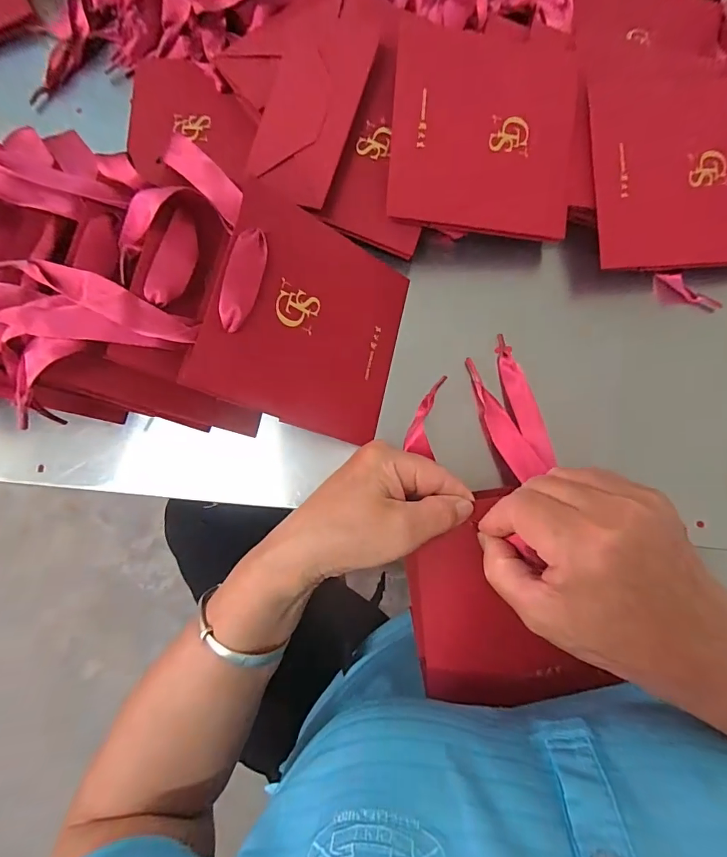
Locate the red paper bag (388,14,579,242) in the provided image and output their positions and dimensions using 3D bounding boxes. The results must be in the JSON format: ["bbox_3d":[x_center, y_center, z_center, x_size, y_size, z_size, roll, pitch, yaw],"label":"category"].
[{"bbox_3d":[0.090,-0.232,0.320,0.136,0.017,0.166,5,91,-7],"label":"red paper bag"}]

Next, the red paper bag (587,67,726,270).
[{"bbox_3d":[0.244,-0.197,0.325,0.141,0.011,0.143,-4,92,-4],"label":"red paper bag"}]

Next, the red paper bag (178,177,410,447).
[{"bbox_3d":[-0.032,-0.070,0.287,0.138,0.013,0.136,22,79,-37],"label":"red paper bag"}]

